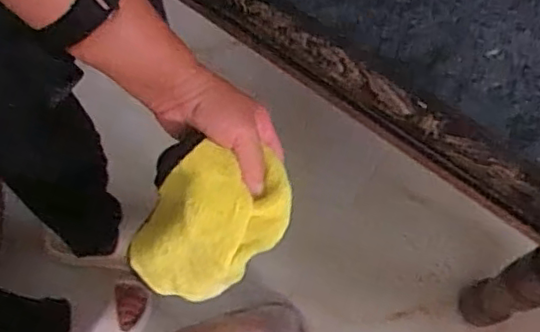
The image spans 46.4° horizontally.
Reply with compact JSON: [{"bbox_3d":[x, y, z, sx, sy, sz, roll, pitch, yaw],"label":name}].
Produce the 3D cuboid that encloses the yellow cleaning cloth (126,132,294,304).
[{"bbox_3d":[-0.047,0.047,0.503,0.099,0.124,0.121,31,73,11],"label":"yellow cleaning cloth"}]

